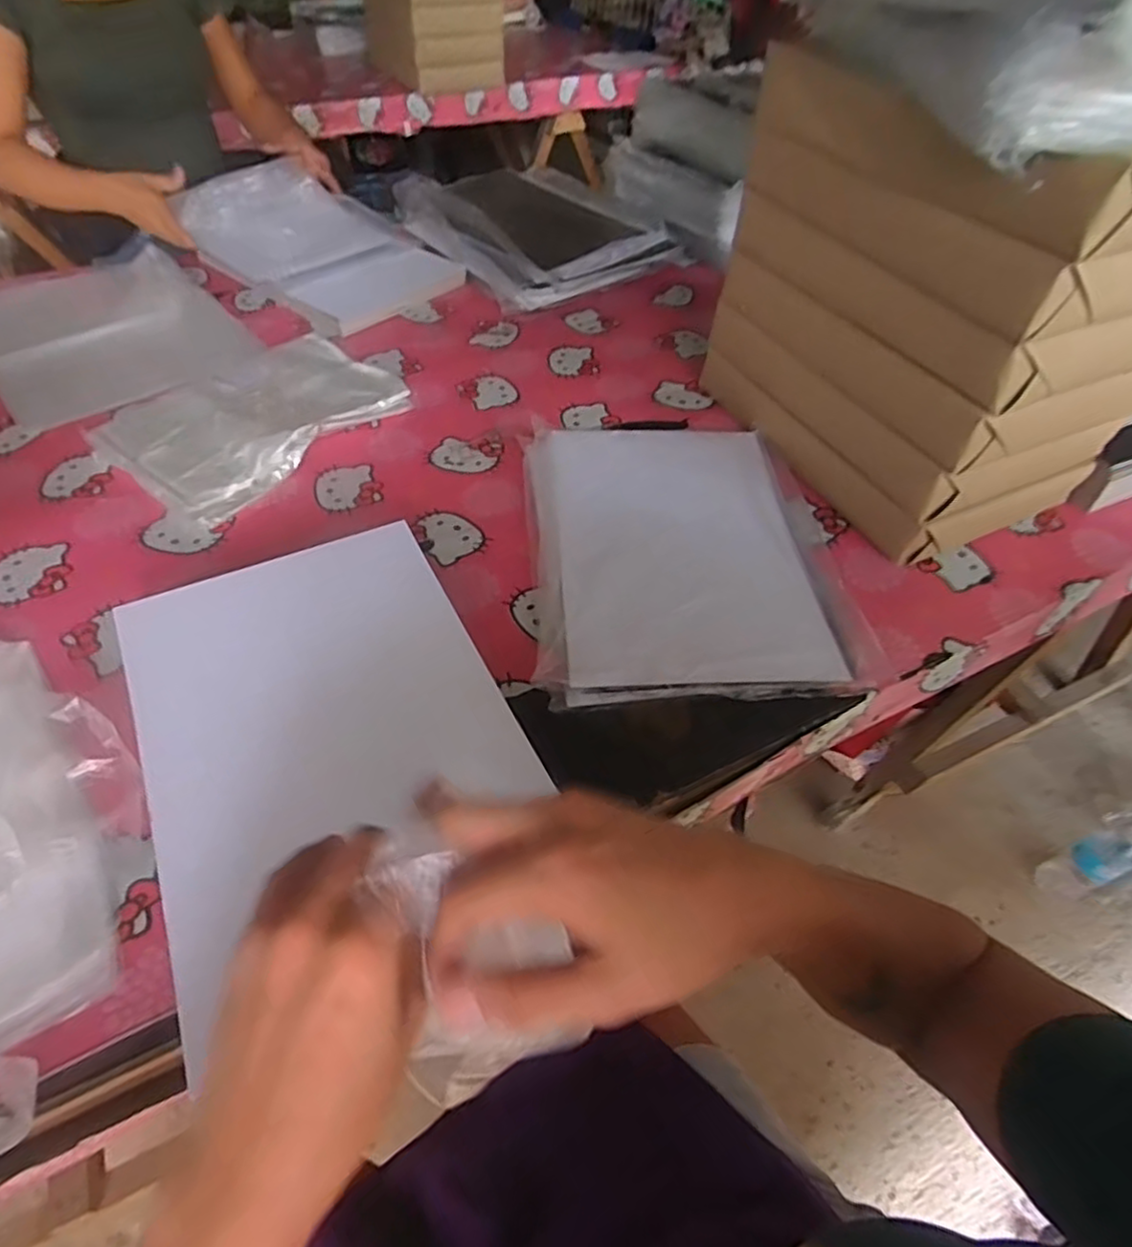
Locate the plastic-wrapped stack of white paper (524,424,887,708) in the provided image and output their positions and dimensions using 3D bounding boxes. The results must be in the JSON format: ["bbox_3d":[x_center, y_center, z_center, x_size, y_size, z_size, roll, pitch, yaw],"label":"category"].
[{"bbox_3d":[0.113,-0.086,0.711,0.293,0.029,0.380,-2,50,-4],"label":"plastic-wrapped stack of white paper"}]

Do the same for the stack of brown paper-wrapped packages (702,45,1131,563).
[{"bbox_3d":[0.396,-0.332,0.704,0.297,0.342,0.396,-19,53,-18],"label":"stack of brown paper-wrapped packages"}]

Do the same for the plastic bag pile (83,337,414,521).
[{"bbox_3d":[-0.381,-0.260,0.834,0.231,0.034,0.321,30,55,21],"label":"plastic bag pile"}]

